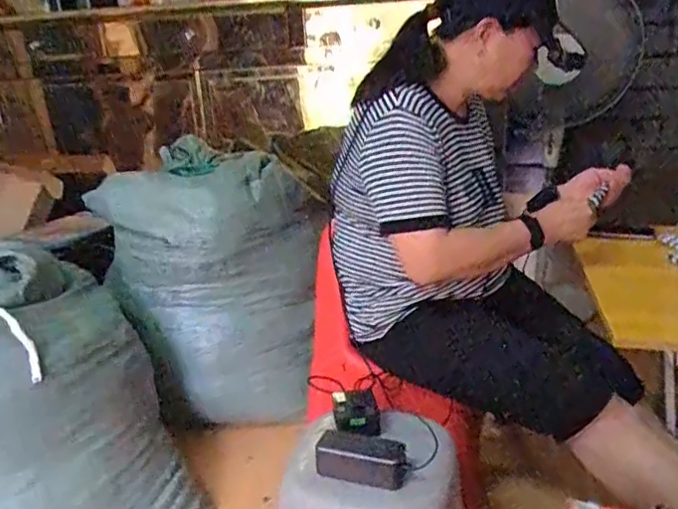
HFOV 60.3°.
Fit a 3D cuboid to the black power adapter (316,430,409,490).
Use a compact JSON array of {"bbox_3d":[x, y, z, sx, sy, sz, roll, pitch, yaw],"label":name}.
[{"bbox_3d":[0.037,0.306,0.876,0.136,0.053,0.054,4,19,20],"label":"black power adapter"}]

